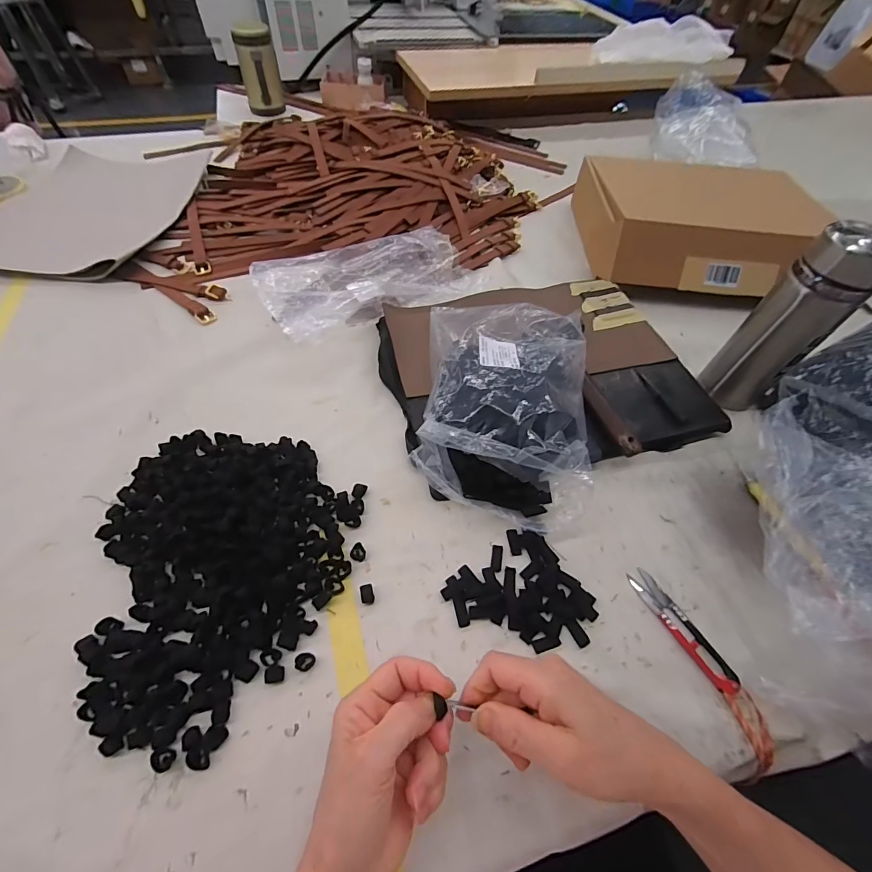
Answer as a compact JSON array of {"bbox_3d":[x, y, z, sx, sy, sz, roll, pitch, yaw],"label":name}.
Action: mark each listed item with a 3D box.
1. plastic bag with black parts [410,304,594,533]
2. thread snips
[{"bbox_3d":[0.074,-0.036,0.415,0.163,0.085,0.231,5,58,2],"label":"plastic bag with black parts"},{"bbox_3d":[0.207,0.160,0.342,0.022,0.009,0.103,-26,62,-16],"label":"thread snips"}]

